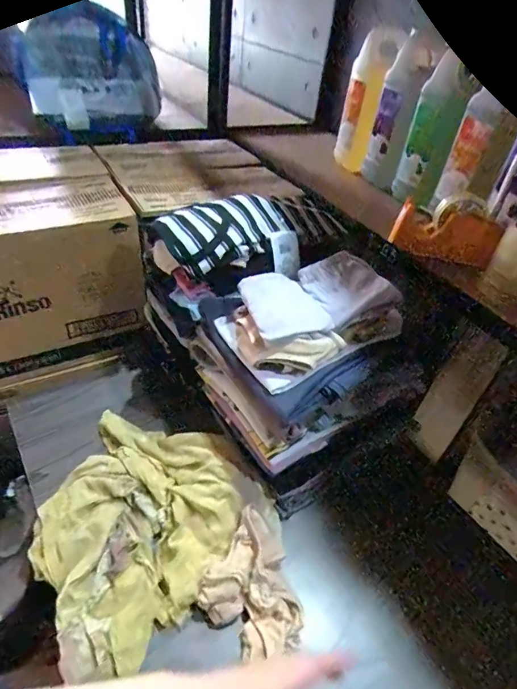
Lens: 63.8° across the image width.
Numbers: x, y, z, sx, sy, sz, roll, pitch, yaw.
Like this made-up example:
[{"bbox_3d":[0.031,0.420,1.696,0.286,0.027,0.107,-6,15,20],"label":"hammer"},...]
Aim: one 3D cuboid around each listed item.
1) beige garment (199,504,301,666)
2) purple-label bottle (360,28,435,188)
[{"bbox_3d":[0.000,0.327,0.557,0.140,0.066,0.127,32,47,26],"label":"beige garment"},{"bbox_3d":[0.328,-0.545,0.993,0.092,0.310,0.100,18,42,13],"label":"purple-label bottle"}]

